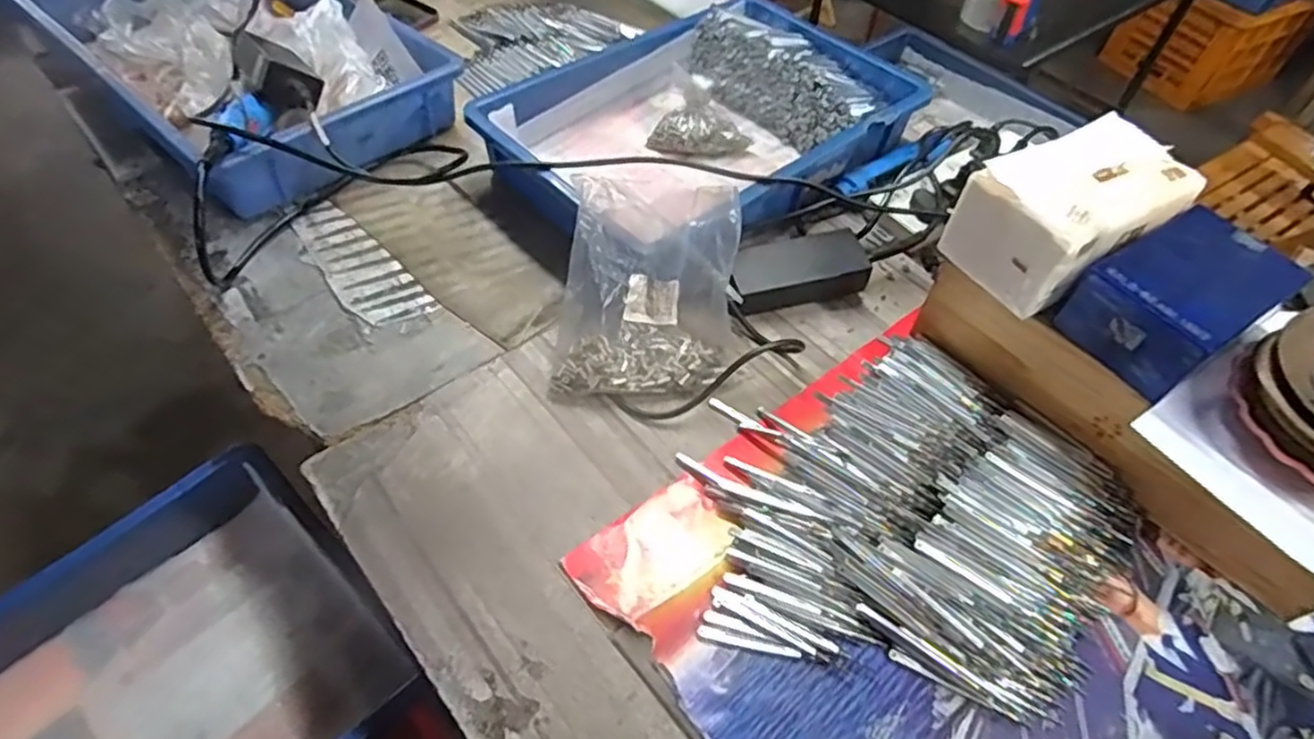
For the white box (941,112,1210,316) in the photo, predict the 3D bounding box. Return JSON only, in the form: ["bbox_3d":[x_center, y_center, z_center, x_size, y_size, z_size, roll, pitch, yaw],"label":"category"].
[{"bbox_3d":[0.317,-0.120,0.545,0.143,0.088,0.096,-23,57,-20],"label":"white box"}]

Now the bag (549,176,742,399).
[{"bbox_3d":[-0.008,-0.068,0.594,0.147,0.059,0.185,2,95,-6],"label":"bag"}]

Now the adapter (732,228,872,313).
[{"bbox_3d":[0.131,-0.091,0.669,0.134,0.039,0.059,-8,54,-11],"label":"adapter"}]

